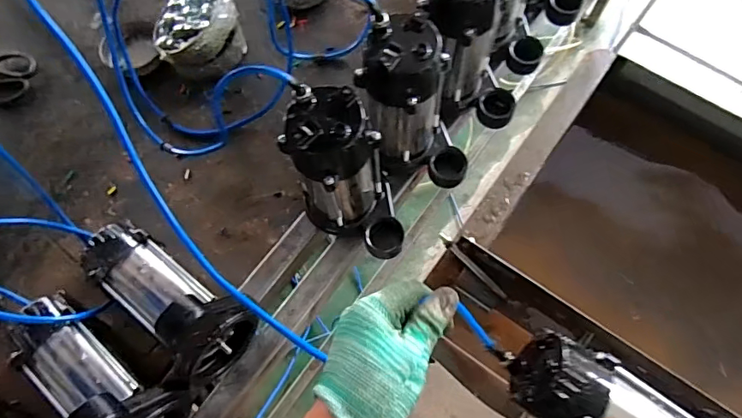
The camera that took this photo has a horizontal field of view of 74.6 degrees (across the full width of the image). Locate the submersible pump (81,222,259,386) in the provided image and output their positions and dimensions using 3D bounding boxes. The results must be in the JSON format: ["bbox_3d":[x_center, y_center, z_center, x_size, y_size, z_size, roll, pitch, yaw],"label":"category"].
[{"bbox_3d":[-0.268,0.109,0.611,0.235,0.171,0.116,30,73,13],"label":"submersible pump"}]

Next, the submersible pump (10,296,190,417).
[{"bbox_3d":[-0.345,0.198,0.568,0.226,0.143,0.103,31,74,14],"label":"submersible pump"}]

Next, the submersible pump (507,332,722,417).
[{"bbox_3d":[0.265,0.223,0.508,0.238,0.097,0.096,32,74,2],"label":"submersible pump"}]

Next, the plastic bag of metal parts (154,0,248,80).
[{"bbox_3d":[-0.283,-0.295,0.805,0.138,0.098,0.133,-19,69,-4],"label":"plastic bag of metal parts"}]

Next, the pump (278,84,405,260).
[{"bbox_3d":[-0.026,-0.023,0.607,0.117,0.247,0.147,-24,70,-6],"label":"pump"}]

